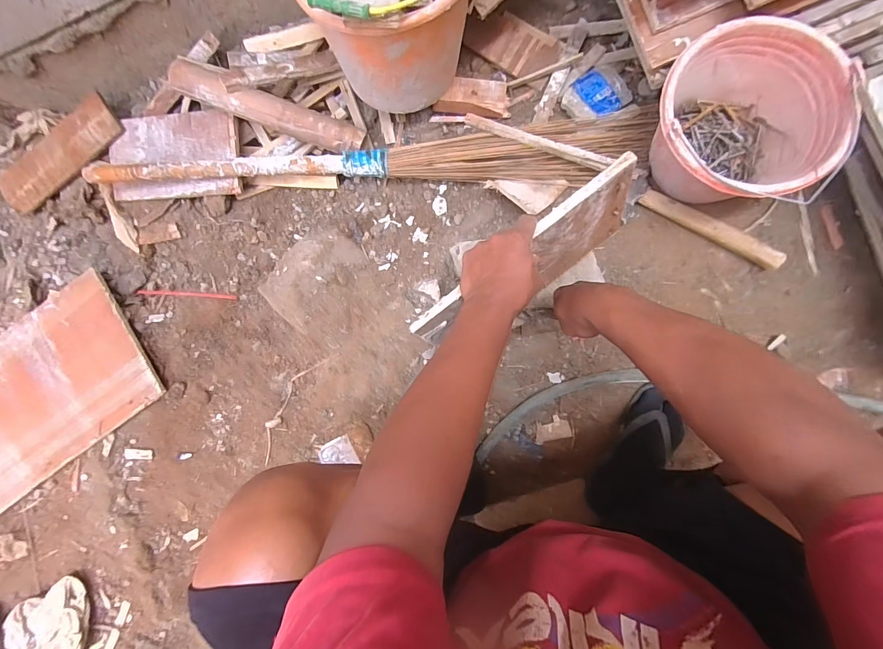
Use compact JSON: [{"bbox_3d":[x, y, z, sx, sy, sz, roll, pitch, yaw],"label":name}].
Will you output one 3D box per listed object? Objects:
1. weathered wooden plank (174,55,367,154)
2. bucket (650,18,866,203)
[{"bbox_3d":[-0.315,-0.406,0.714,0.343,0.049,0.066,17,87,-9],"label":"weathered wooden plank"},{"bbox_3d":[0.448,-0.297,0.609,0.242,0.169,0.243,-1,86,10],"label":"bucket"}]

